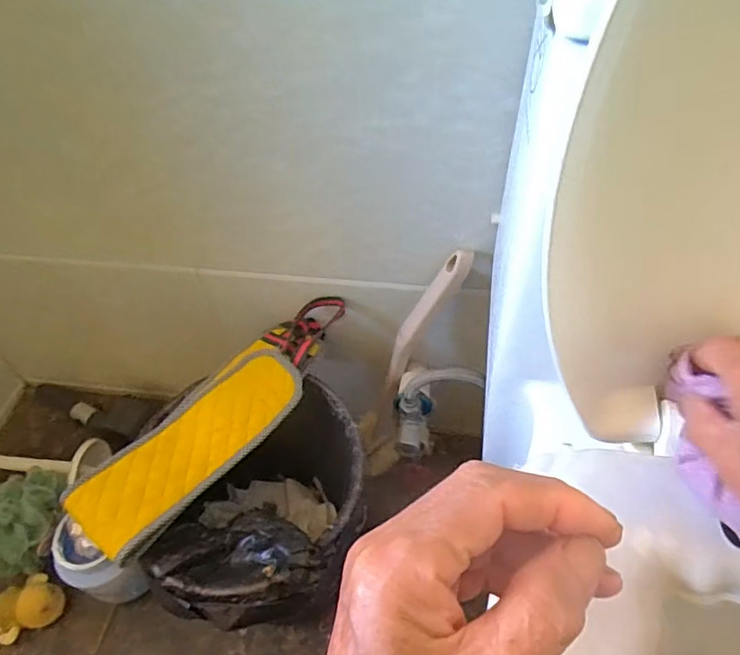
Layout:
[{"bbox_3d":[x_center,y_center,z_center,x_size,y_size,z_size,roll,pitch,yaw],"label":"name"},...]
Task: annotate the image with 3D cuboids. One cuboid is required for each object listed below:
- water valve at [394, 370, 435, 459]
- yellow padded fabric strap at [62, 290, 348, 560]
[{"bbox_3d":[0.050,0.089,0.627,0.046,0.070,0.098,3,52,7],"label":"water valve"},{"bbox_3d":[-0.152,0.082,0.590,0.104,0.034,0.341,30,59,25],"label":"yellow padded fabric strap"}]

